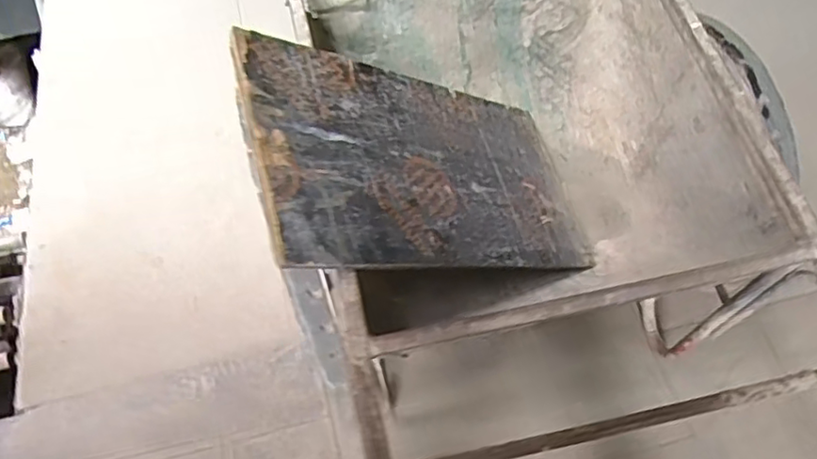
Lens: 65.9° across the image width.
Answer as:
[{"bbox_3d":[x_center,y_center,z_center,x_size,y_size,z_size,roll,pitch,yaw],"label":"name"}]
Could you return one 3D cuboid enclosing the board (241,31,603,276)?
[{"bbox_3d":[0.054,-0.102,1.044,0.694,0.013,0.362,4,60,-43],"label":"board"}]

